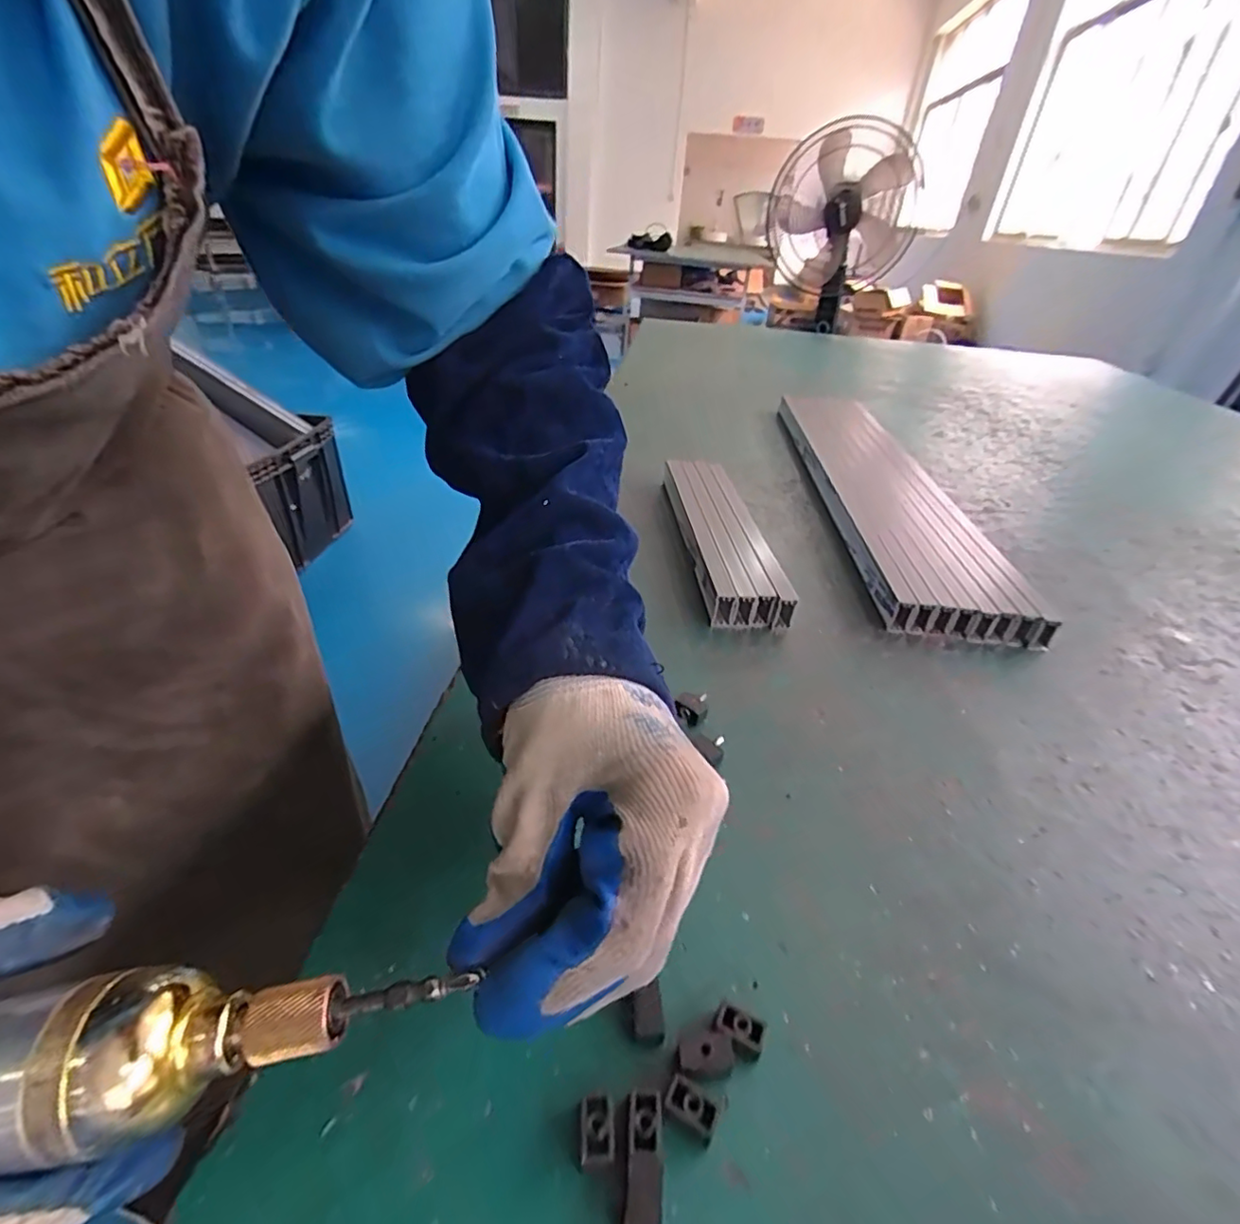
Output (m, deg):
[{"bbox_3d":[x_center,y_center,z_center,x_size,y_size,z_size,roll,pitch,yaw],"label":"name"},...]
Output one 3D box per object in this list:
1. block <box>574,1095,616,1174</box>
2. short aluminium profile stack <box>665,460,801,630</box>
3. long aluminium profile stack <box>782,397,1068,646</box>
[{"bbox_3d":[-0.009,0.173,0.193,0.012,0.012,0.018,2,36,-7],"label":"block"},{"bbox_3d":[0.086,-0.075,0.537,0.068,0.034,0.256,0,36,-9],"label":"short aluminium profile stack"},{"bbox_3d":[0.281,-0.137,0.656,0.121,0.029,0.522,6,35,0],"label":"long aluminium profile stack"}]

